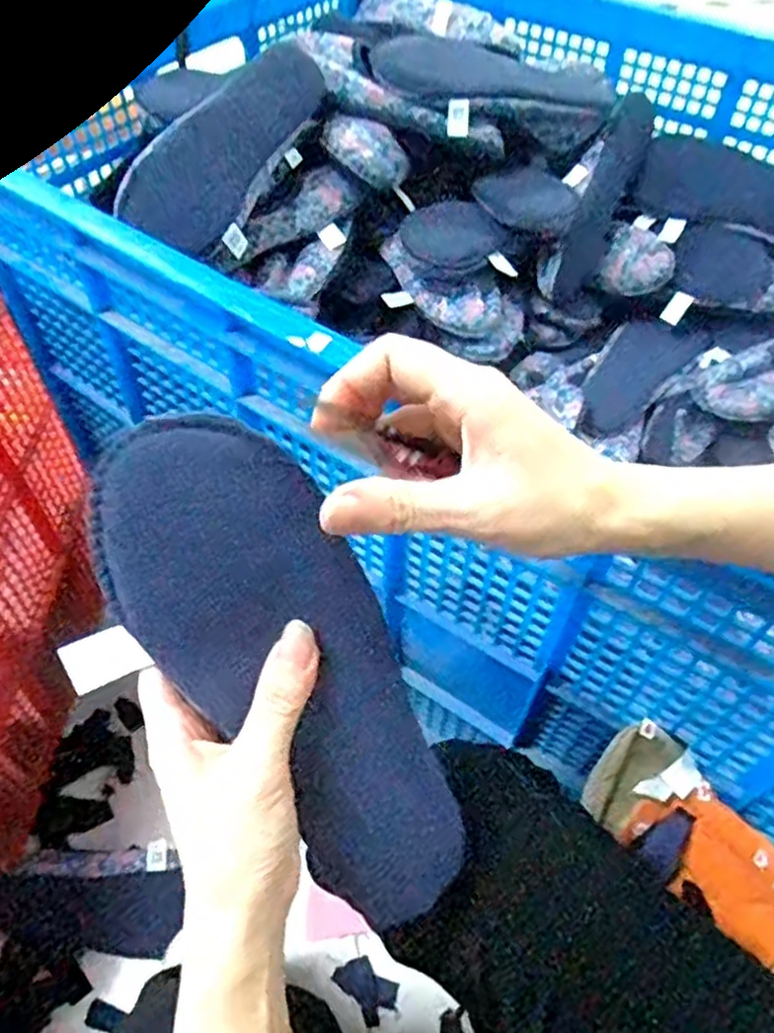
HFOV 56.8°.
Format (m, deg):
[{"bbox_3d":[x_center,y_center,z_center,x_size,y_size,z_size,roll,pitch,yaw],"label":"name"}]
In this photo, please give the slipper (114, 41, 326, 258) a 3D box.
[{"bbox_3d":[-0.162,-0.363,0.708,0.055,0.094,0.254,17,66,47],"label":"slipper"}]

